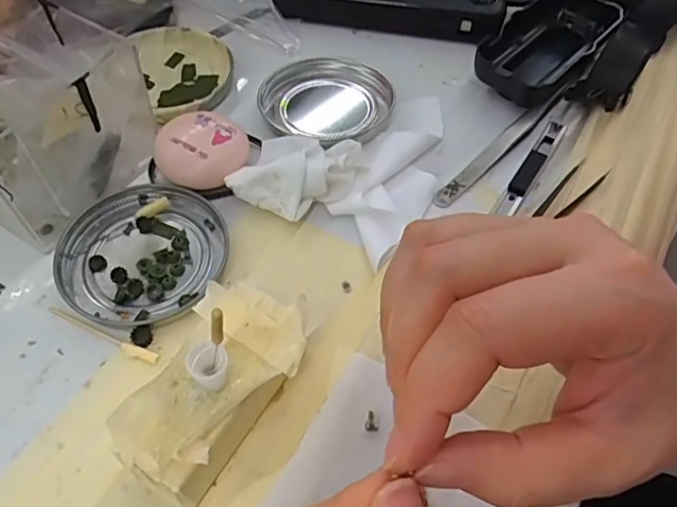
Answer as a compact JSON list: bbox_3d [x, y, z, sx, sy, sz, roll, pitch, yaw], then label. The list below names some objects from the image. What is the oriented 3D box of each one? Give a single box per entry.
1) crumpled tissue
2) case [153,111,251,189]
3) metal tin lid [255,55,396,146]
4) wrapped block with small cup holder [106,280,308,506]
[{"bbox_3d":[0.011,-0.060,0.303,0.091,0.024,0.121,25,59,14],"label":"crumpled tissue"},{"bbox_3d":[-0.073,-0.053,0.296,0.047,0.023,0.042,5,57,1],"label":"case"},{"bbox_3d":[-0.009,-0.092,0.327,0.077,0.015,0.077,1,57,-1],"label":"metal tin lid"},{"bbox_3d":[-0.047,0.053,0.215,0.047,0.043,0.084,25,59,14],"label":"wrapped block with small cup holder"}]

